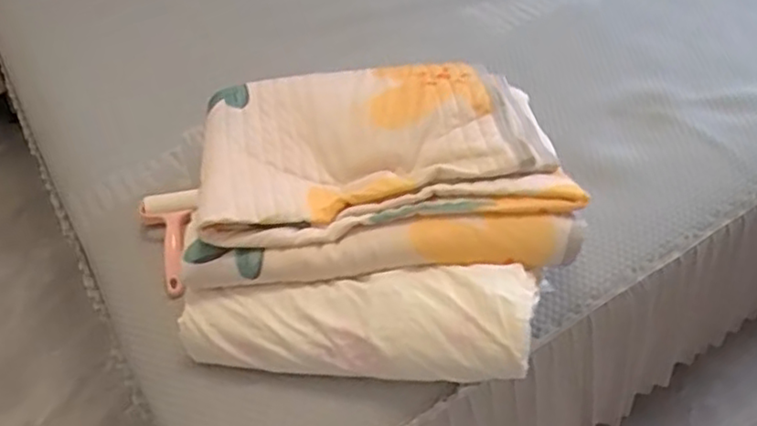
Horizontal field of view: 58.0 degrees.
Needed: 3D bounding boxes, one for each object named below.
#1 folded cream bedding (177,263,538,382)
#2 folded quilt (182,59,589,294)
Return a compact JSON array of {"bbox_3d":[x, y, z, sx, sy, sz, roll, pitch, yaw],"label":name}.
[{"bbox_3d":[-0.032,0.127,0.807,0.425,0.090,0.105,1,46,7],"label":"folded cream bedding"},{"bbox_3d":[0.001,-0.084,0.903,0.476,0.083,0.364,-4,46,3],"label":"folded quilt"}]

